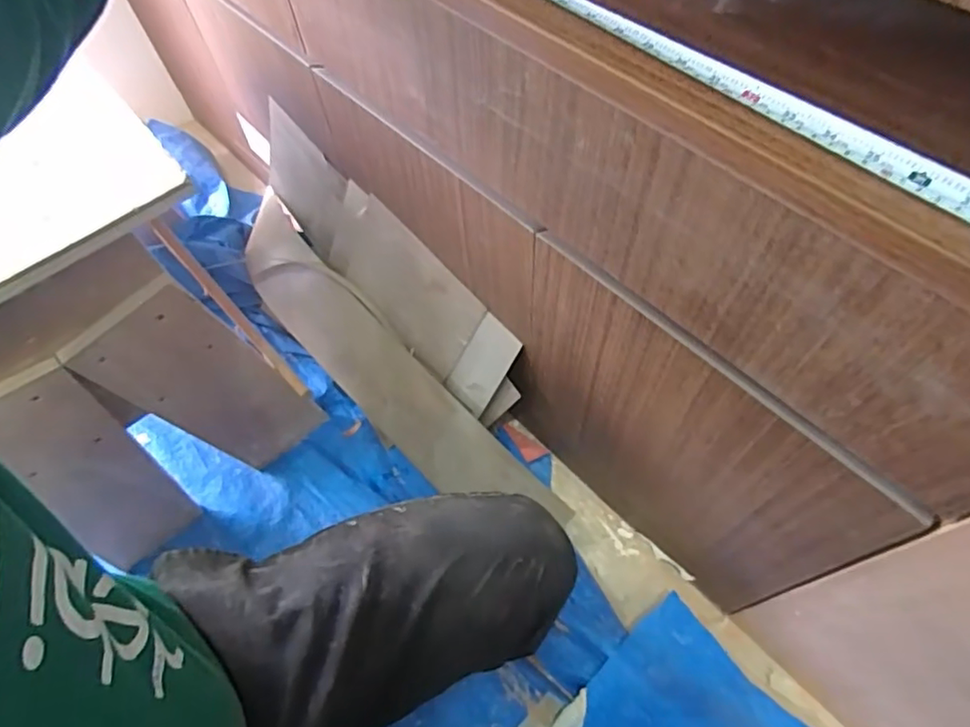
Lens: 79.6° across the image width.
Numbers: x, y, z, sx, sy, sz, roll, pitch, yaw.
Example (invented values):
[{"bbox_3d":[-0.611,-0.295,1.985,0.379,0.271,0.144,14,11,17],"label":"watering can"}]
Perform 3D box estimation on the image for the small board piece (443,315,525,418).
[{"bbox_3d":[-0.004,0.004,0.812,0.068,0.156,0.011,37,43,9],"label":"small board piece"}]

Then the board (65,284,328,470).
[{"bbox_3d":[-0.350,0.046,0.788,0.137,0.392,0.009,-41,63,-9],"label":"board"}]

